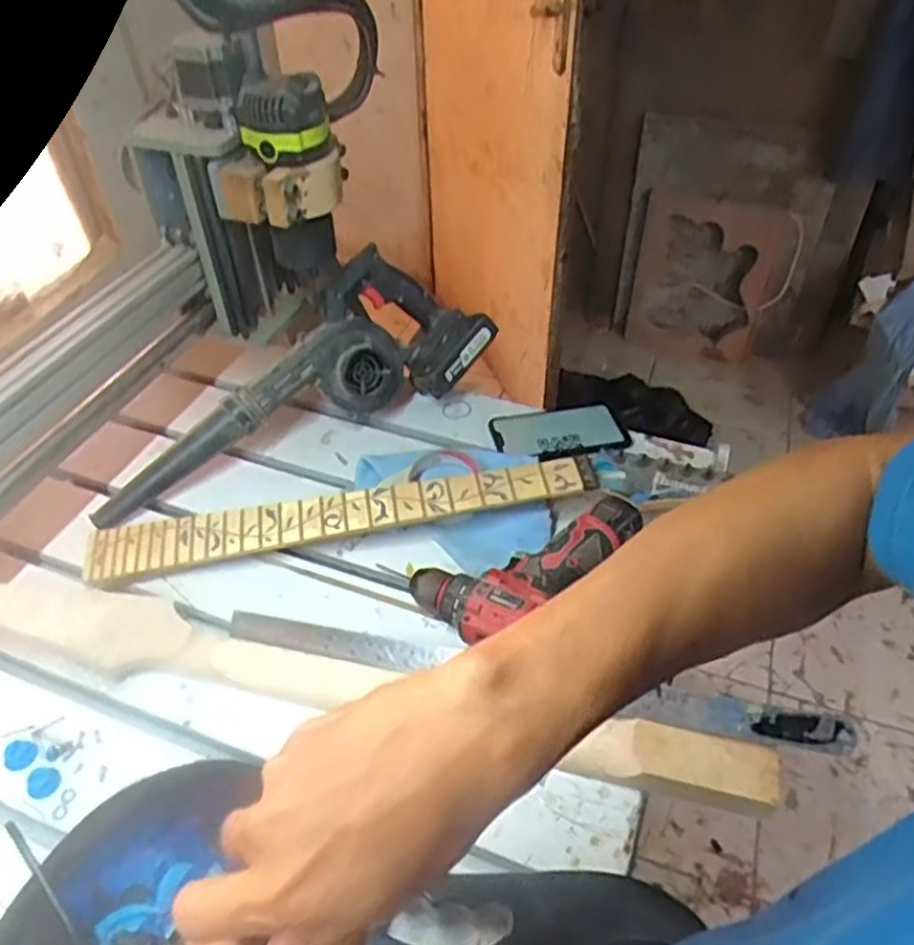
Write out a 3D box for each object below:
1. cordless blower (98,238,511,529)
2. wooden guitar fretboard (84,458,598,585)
[{"bbox_3d":[-0.183,-0.110,0.842,0.472,0.164,0.110,-20,47,-20],"label":"cordless blower"},{"bbox_3d":[-0.116,0.039,0.755,0.497,0.013,0.061,-10,55,-4],"label":"wooden guitar fretboard"}]

